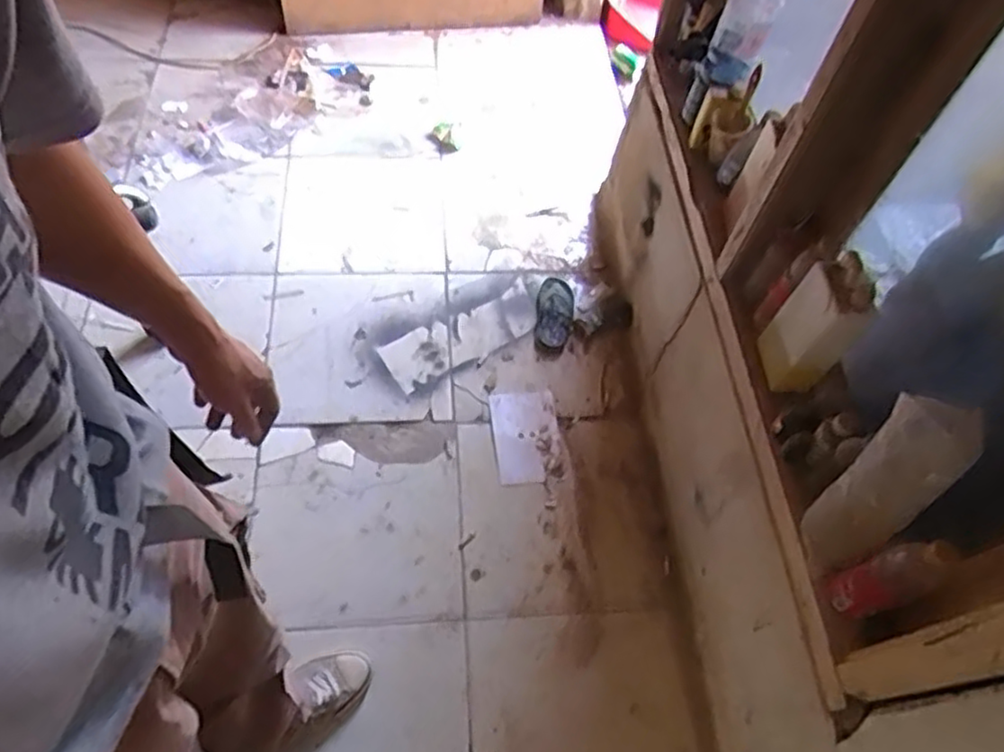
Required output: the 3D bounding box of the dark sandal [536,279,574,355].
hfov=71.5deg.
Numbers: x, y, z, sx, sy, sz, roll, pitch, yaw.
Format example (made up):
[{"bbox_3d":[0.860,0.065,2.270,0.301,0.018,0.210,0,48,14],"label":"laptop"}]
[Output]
[{"bbox_3d":[0.126,-0.149,1.652,0.084,0.031,0.202,3,58,1],"label":"dark sandal"}]

